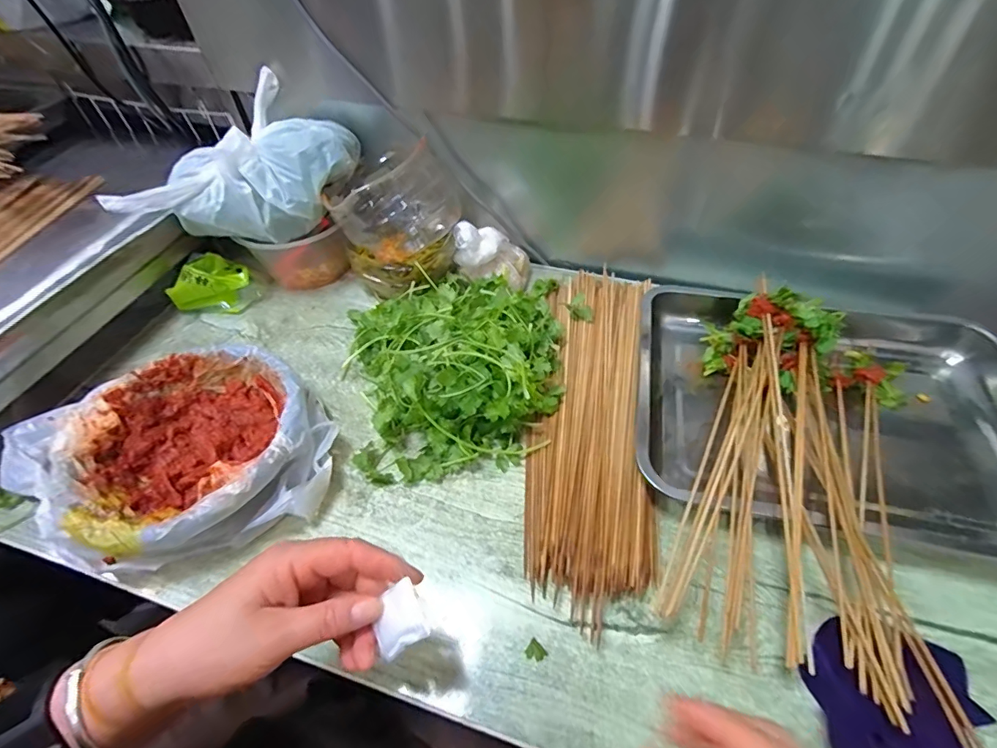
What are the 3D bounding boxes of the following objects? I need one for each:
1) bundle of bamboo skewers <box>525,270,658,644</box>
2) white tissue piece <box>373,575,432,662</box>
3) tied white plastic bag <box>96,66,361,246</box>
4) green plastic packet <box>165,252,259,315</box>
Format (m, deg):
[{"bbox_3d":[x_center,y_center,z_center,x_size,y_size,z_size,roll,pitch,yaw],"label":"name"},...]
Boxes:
[{"bbox_3d":[0.105,0.031,0.503,0.114,0.029,0.430,7,52,7],"label":"bundle of bamboo skewers"},{"bbox_3d":[-0.057,0.142,0.263,0.033,0.004,0.032,-40,57,13],"label":"white tissue piece"},{"bbox_3d":[-0.313,-0.252,0.574,0.266,0.131,0.126,-15,52,-10],"label":"tied white plastic bag"},{"bbox_3d":[-0.394,-0.122,0.624,0.095,0.062,0.080,-37,59,-25],"label":"green plastic packet"}]

